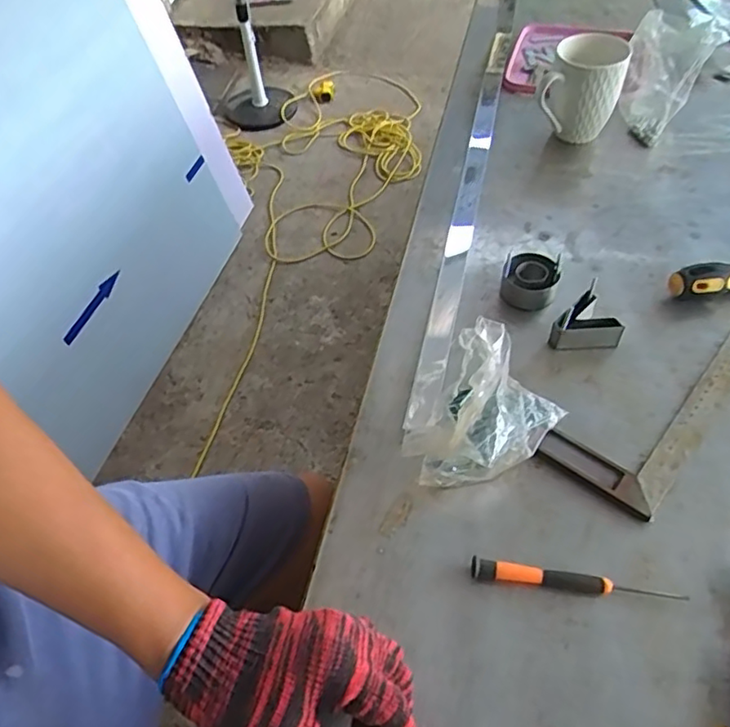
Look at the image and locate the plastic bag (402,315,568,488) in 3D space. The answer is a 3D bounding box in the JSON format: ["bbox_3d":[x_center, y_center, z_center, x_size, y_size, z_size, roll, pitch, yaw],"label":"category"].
[{"bbox_3d":[0.094,0.039,0.485,0.109,0.077,0.119,19,55,18],"label":"plastic bag"}]

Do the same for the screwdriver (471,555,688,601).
[{"bbox_3d":[0.148,0.153,0.431,0.142,0.009,0.013,5,52,7],"label":"screwdriver"}]

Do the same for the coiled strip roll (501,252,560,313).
[{"bbox_3d":[0.163,-0.082,0.601,0.053,0.032,0.052,-2,51,2],"label":"coiled strip roll"}]

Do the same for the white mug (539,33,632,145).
[{"bbox_3d":[0.265,-0.329,0.745,0.086,0.114,0.093,19,55,18],"label":"white mug"}]

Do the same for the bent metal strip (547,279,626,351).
[{"bbox_3d":[0.201,-0.043,0.565,0.059,0.037,0.053,1,52,4],"label":"bent metal strip"}]

